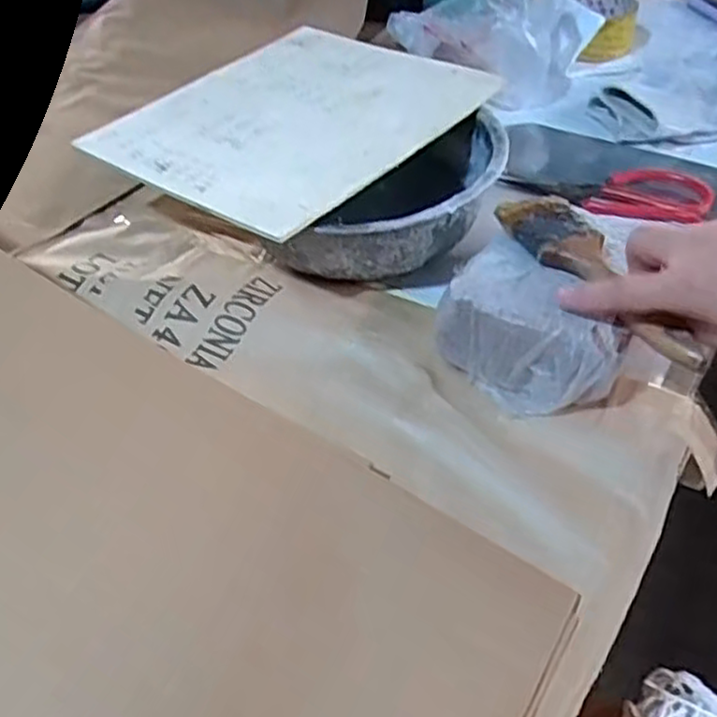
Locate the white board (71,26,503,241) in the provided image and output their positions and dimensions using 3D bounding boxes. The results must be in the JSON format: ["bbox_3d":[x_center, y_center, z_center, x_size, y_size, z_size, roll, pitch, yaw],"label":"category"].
[{"bbox_3d":[-0.054,-0.206,0.608,0.247,0.012,0.281,29,56,29],"label":"white board"}]

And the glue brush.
[{"bbox_3d":[0.151,-0.052,0.452,0.045,0.016,0.173,-19,48,-16],"label":"glue brush"}]

